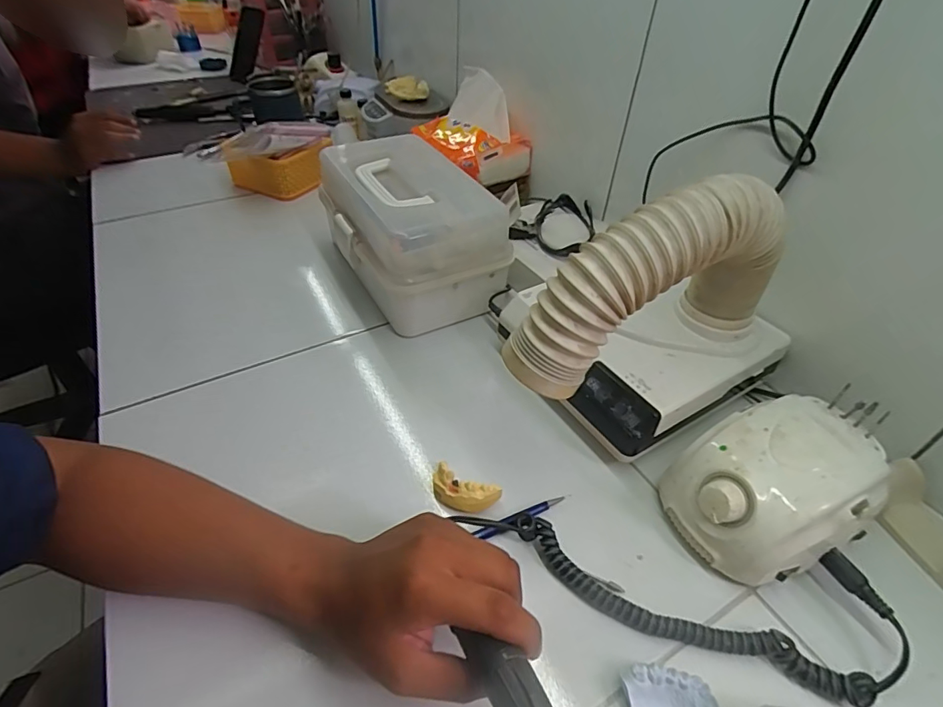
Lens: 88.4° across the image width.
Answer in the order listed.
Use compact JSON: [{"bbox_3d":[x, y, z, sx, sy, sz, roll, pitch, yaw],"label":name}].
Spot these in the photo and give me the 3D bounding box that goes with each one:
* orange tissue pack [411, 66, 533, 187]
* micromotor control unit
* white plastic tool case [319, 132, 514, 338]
[{"bbox_3d":[0.000,-0.341,0.722,0.116,0.106,0.168,-22,49,-25],"label":"orange tissue pack"},{"bbox_3d":[0.226,0.100,0.369,0.134,0.083,0.105,-16,46,-19],"label":"micromotor control unit"},{"bbox_3d":[-0.081,-0.154,0.589,0.151,0.126,0.257,-20,48,-23],"label":"white plastic tool case"}]

